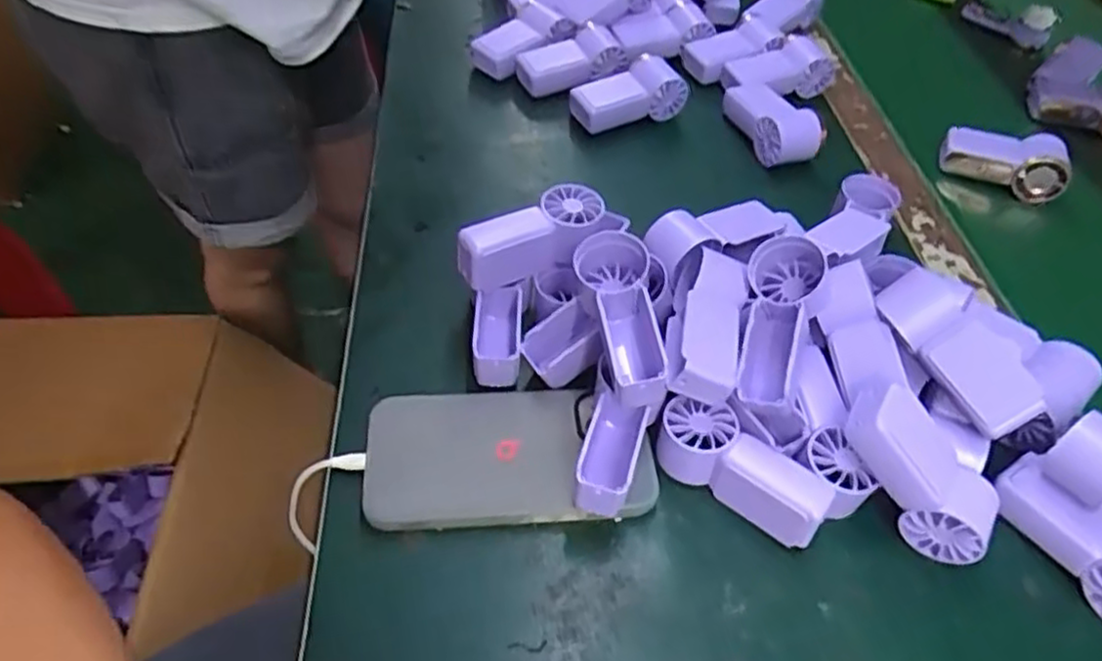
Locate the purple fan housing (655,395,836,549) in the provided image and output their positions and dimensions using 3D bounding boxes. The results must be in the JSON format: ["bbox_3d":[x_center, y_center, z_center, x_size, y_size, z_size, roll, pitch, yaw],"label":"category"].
[{"bbox_3d":[0.099,0.074,0.385,0.092,0.036,0.032,32,54,23],"label":"purple fan housing"}]

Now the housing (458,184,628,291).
[{"bbox_3d":[-0.008,-0.059,0.452,0.106,0.035,0.033,-17,52,-18],"label":"housing"}]

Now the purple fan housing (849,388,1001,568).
[{"bbox_3d":[0.188,0.070,0.371,0.040,0.032,0.092,-35,91,-30],"label":"purple fan housing"}]

